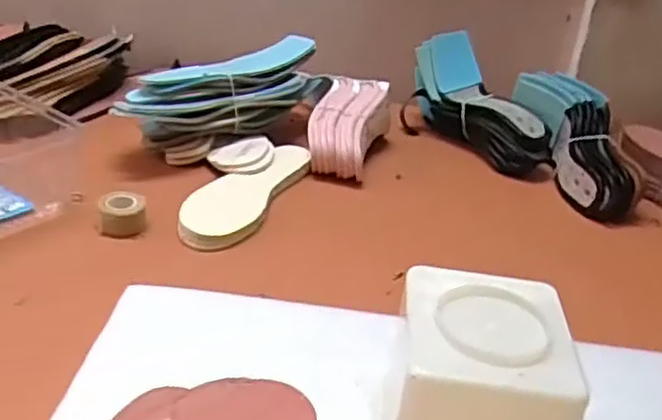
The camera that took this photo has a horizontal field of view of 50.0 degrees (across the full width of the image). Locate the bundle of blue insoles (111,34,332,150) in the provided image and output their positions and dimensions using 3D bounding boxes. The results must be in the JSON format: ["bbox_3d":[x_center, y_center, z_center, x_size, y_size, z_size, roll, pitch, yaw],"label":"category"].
[{"bbox_3d":[-0.127,-0.148,0.894,0.289,0.094,0.074,-13,34,-34],"label":"bundle of blue insoles"}]

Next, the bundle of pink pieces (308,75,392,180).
[{"bbox_3d":[0.021,-0.107,0.901,0.084,0.050,0.173,13,46,12],"label":"bundle of pink pieces"}]

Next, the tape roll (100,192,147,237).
[{"bbox_3d":[-0.209,0.004,0.715,0.045,0.027,0.047,-3,29,-18],"label":"tape roll"}]

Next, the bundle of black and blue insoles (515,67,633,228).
[{"bbox_3d":[0.318,-0.082,0.908,0.091,0.073,0.250,0,49,-10],"label":"bundle of black and blue insoles"}]

